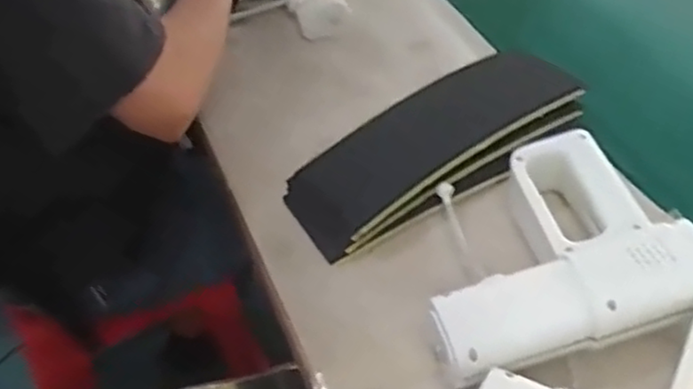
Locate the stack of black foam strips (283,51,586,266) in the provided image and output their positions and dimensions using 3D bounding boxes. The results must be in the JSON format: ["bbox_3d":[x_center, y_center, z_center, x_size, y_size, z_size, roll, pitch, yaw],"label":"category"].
[{"bbox_3d":[0.093,-0.047,0.677,0.316,0.060,0.118,-28,51,-22],"label":"stack of black foam strips"}]

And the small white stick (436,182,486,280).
[{"bbox_3d":[0.103,0.033,0.639,0.014,0.007,0.092,-21,87,-16],"label":"small white stick"}]

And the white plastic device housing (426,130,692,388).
[{"bbox_3d":[0.153,0.045,0.574,0.214,0.066,0.188,-13,46,-9],"label":"white plastic device housing"}]

